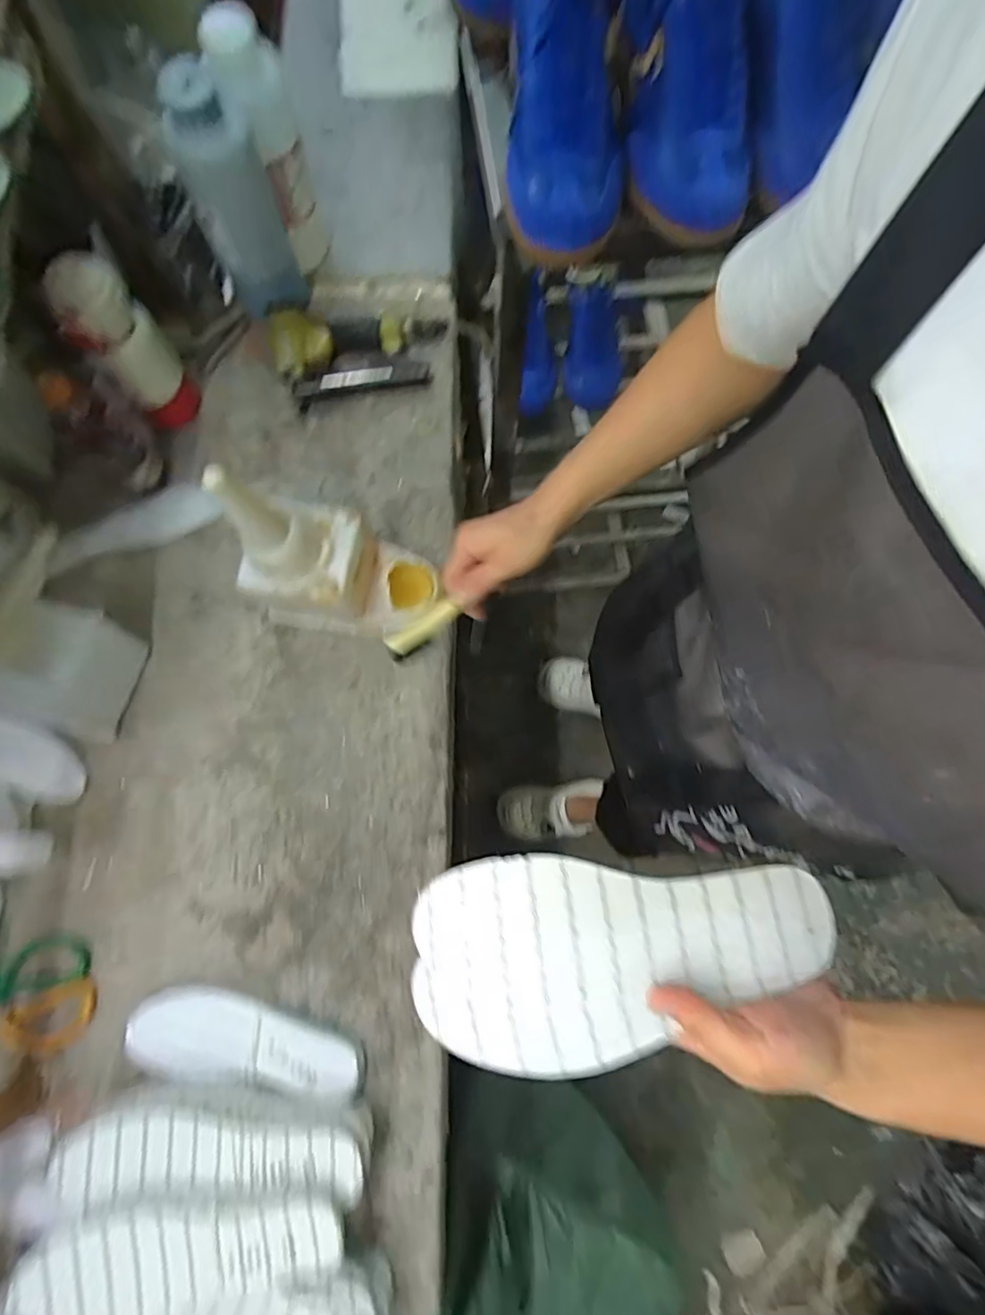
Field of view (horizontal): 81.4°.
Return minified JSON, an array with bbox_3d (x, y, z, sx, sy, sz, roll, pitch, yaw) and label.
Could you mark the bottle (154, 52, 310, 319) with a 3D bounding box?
[{"bbox_3d":[-0.284,-0.500,0.648,0.087,0.251,0.065,-22,79,-6],"label":"bottle"}]

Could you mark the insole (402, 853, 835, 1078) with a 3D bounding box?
[{"bbox_3d":[0.081,0.176,0.341,0.248,0.020,0.108,-1,68,-4],"label":"insole"}]

